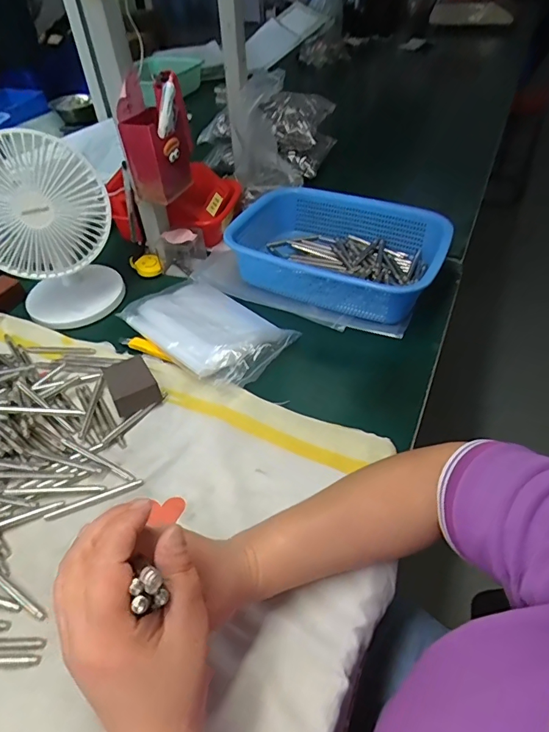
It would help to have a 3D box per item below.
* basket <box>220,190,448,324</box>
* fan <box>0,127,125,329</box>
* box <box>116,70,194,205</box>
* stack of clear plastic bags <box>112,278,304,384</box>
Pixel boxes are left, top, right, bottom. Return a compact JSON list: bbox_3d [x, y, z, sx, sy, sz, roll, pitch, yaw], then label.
[{"bbox_3d":[0.080,-0.159,0.653,0.305,0.089,0.196,21,51,22],"label":"basket"},{"bbox_3d":[-0.297,-0.173,0.586,0.159,0.219,0.104,-25,50,-20],"label":"fan"},{"bbox_3d":[-0.151,-0.303,0.608,0.057,0.132,0.093,20,50,21],"label":"box"},{"bbox_3d":[-0.087,-0.055,0.587,0.207,0.039,0.129,34,56,31],"label":"stack of clear plastic bags"}]

